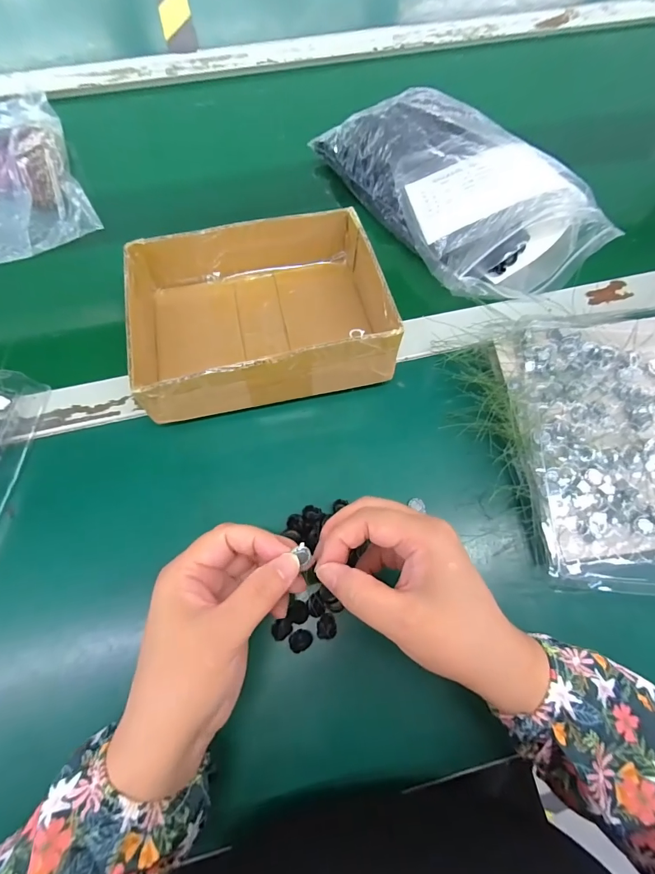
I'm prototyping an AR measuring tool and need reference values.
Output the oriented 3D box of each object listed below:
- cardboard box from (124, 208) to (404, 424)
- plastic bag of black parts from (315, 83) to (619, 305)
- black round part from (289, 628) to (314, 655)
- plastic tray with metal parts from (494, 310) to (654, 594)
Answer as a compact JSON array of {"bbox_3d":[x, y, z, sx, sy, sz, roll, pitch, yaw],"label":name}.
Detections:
[{"bbox_3d":[-0.057,-0.109,0.340,0.205,0.064,0.164,-13,70,-6],"label":"cardboard box"},{"bbox_3d":[0.132,-0.257,0.398,0.168,0.058,0.270,-29,72,-11],"label":"plastic bag of black parts"},{"bbox_3d":[-0.019,0.142,0.278,0.016,0.005,0.014,-27,72,-11],"label":"black round part"},{"bbox_3d":[0.254,0.002,0.308,0.204,0.025,0.223,0,69,-1],"label":"plastic tray with metal parts"}]

